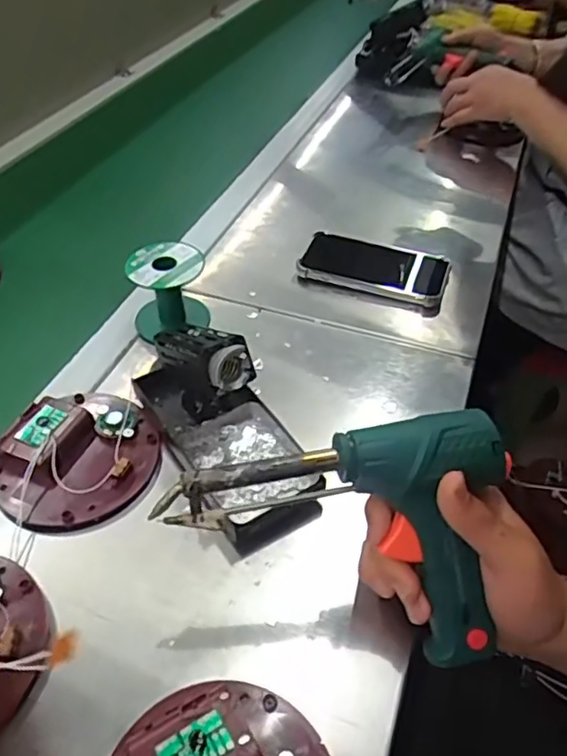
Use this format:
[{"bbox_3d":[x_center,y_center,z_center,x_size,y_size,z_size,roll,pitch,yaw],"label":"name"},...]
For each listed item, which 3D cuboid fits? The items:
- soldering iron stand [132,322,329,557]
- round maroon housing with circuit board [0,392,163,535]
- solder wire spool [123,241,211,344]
[{"bbox_3d":[-0.046,0.012,0.433,0.076,0.113,0.168,-25,51,-23],"label":"soldering iron stand"},{"bbox_3d":[-0.155,0.055,0.455,0.121,0.026,0.116,0,46,0],"label":"round maroon housing with circuit board"},{"bbox_3d":[-0.106,-0.080,0.561,0.068,0.077,0.068,0,46,0],"label":"solder wire spool"}]

